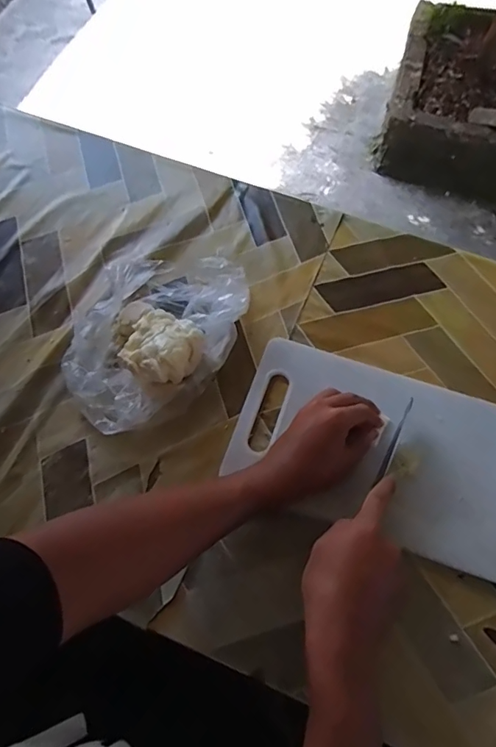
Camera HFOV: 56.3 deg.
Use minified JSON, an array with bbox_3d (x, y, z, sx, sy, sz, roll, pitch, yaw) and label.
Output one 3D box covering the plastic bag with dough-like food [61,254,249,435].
[{"bbox_3d":[-0.117,-0.063,0.569,0.188,0.055,0.251,40,67,15],"label":"plastic bag with dough-like food"}]

